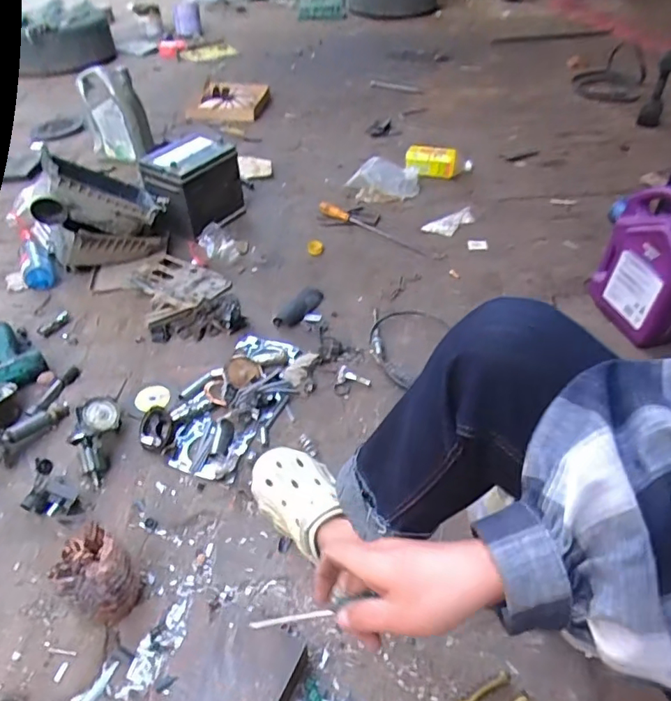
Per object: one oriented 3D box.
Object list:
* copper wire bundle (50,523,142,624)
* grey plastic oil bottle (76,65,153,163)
[{"bbox_3d":[-0.321,0.303,0.710,0.085,0.129,0.087,1,42,-1],"label":"copper wire bundle"},{"bbox_3d":[-0.616,-0.665,1.462,0.166,0.246,0.091,27,48,26],"label":"grey plastic oil bottle"}]

